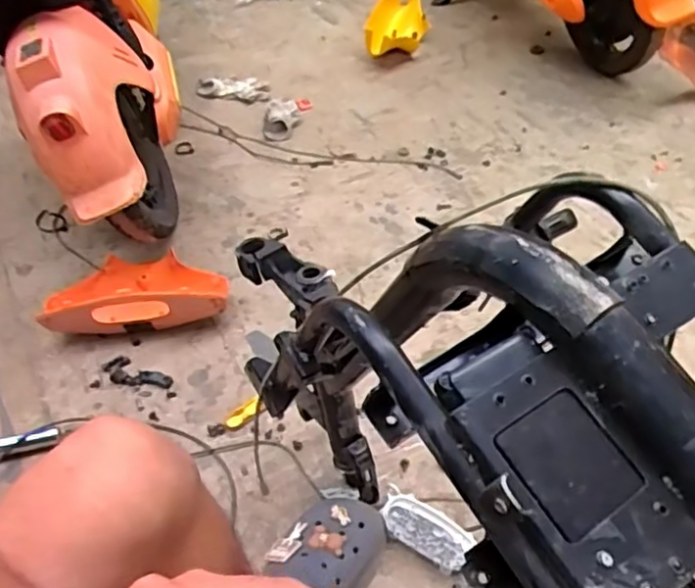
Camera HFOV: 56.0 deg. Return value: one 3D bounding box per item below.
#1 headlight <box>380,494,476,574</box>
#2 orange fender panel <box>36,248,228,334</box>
[{"bbox_3d":[0.100,0.299,0.823,0.130,0.040,0.064,32,57,30],"label":"headlight"},{"bbox_3d":[-0.347,-0.010,1.096,0.286,0.107,0.149,-10,47,-4],"label":"orange fender panel"}]

